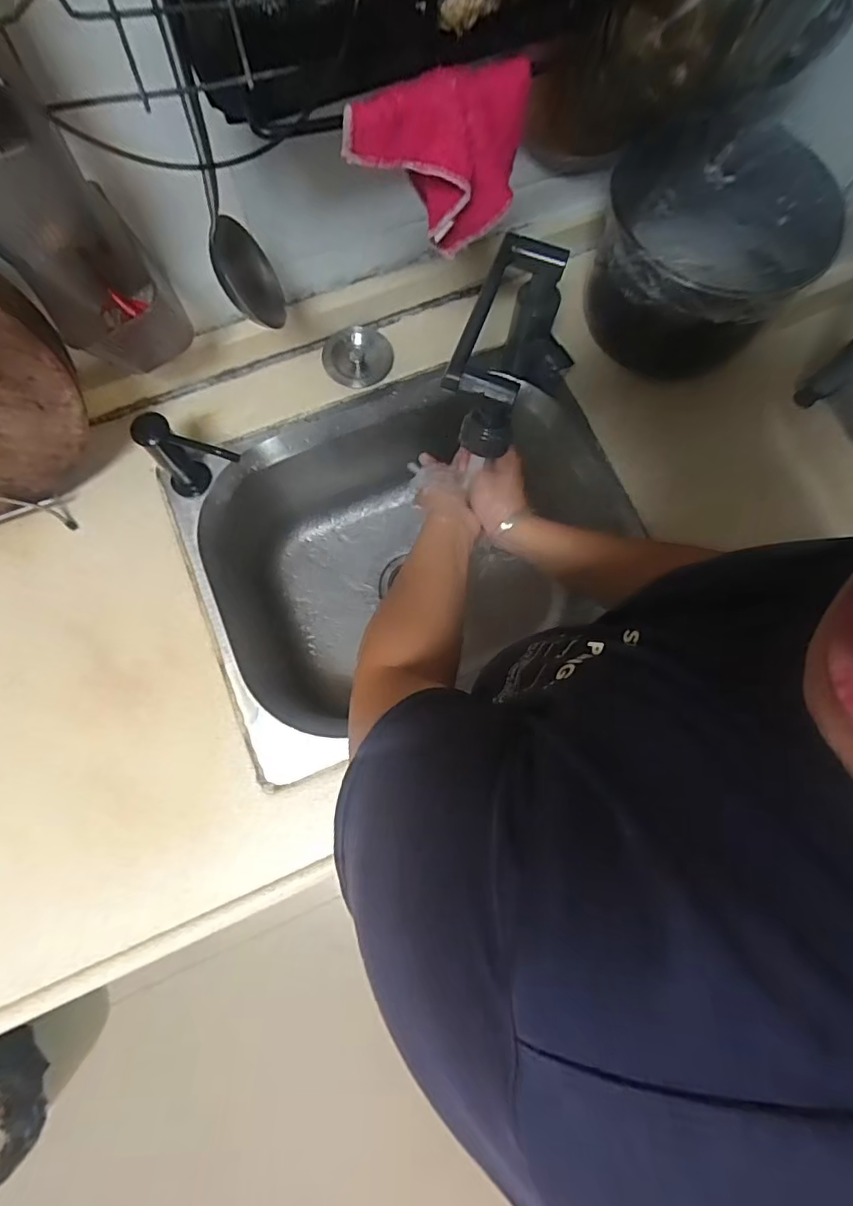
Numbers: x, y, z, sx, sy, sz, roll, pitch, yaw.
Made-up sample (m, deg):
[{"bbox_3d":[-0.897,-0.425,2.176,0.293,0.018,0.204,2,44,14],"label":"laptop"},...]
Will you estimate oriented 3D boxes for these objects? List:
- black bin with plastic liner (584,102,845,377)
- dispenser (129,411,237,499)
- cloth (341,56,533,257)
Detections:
[{"bbox_3d":[0.304,-0.376,0.620,0.216,0.167,0.203,6,75,0],"label":"black bin with plastic liner"},{"bbox_3d":[-0.247,-0.146,0.586,0.105,0.110,0.040,24,77,6],"label":"dispenser"},{"bbox_3d":[0.014,-0.283,0.357,0.118,0.098,0.035,-20,77,-7],"label":"cloth"}]

